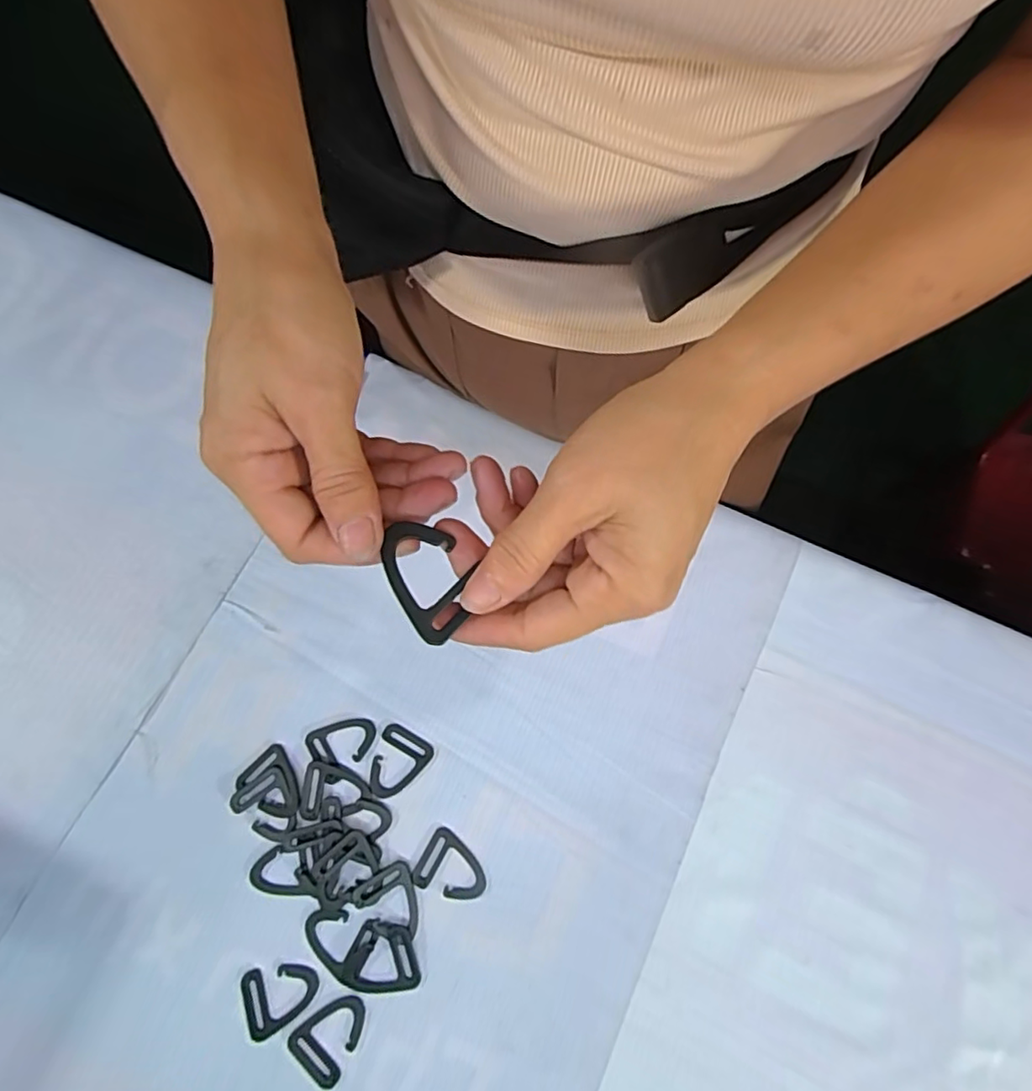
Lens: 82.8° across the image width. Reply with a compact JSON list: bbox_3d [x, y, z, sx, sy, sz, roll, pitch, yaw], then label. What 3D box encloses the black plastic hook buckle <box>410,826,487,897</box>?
[{"bbox_3d":[-0.039,0.204,0.367,0.043,0.004,0.036,28,75,7],"label":"black plastic hook buckle"}]

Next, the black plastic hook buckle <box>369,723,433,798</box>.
[{"bbox_3d":[-0.080,0.144,0.385,0.035,0.004,0.044,31,76,8],"label":"black plastic hook buckle"}]

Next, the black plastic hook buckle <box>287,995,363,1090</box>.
[{"bbox_3d":[-0.108,0.289,0.345,0.036,0.004,0.044,42,77,10],"label":"black plastic hook buckle"}]

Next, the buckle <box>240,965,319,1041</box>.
[{"bbox_3d":[-0.141,0.269,0.350,0.043,0.004,0.036,-20,75,-7],"label":"buckle"}]

